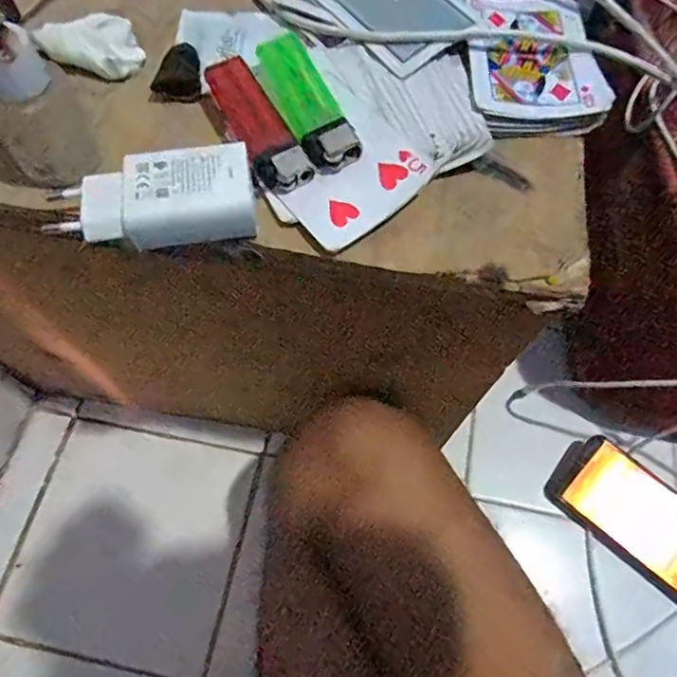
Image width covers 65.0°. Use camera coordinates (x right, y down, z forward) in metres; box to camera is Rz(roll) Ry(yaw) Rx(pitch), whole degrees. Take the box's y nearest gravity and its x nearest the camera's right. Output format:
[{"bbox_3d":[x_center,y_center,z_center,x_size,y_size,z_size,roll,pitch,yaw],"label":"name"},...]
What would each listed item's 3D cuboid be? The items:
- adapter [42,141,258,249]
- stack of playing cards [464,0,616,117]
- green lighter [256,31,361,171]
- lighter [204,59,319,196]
[{"bbox_3d":[-0.076,-0.059,0.226,0.078,0.022,0.038,-8,66,-5],"label":"adapter"},{"bbox_3d":[0.098,-0.146,0.271,0.063,0.009,0.086,-1,66,1],"label":"stack of playing cards"},{"bbox_3d":[-0.017,-0.114,0.252,0.026,0.008,0.082,-22,68,-11],"label":"green lighter"},{"bbox_3d":[-0.039,-0.101,0.249,0.023,0.011,0.078,-24,68,-12],"label":"lighter"}]

